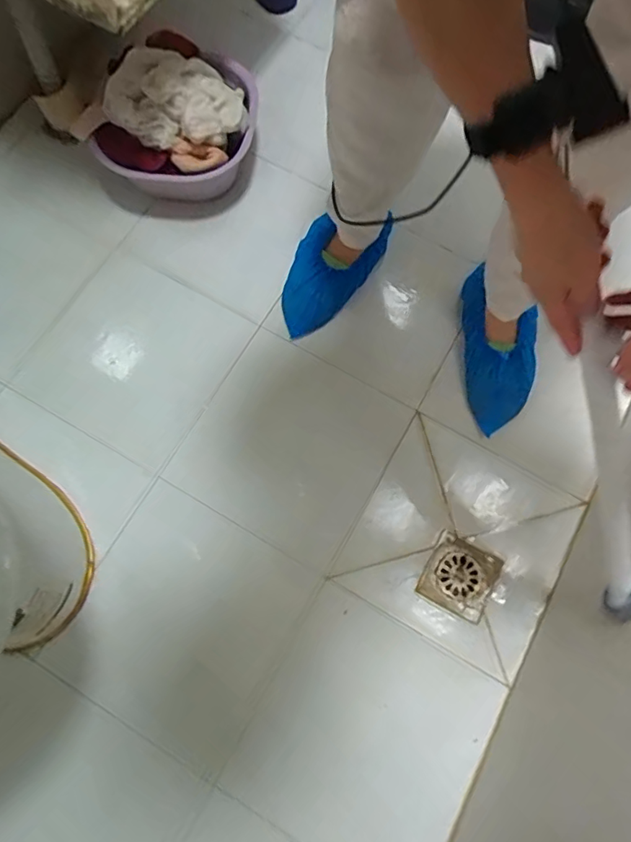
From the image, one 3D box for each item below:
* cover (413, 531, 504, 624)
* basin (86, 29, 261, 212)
[{"bbox_3d":[0.214,0.231,0.733,0.098,0.007,0.102,29,75,6],"label":"cover"},{"bbox_3d":[-0.225,-0.510,0.848,0.231,0.180,0.238,0,73,-1],"label":"basin"}]

